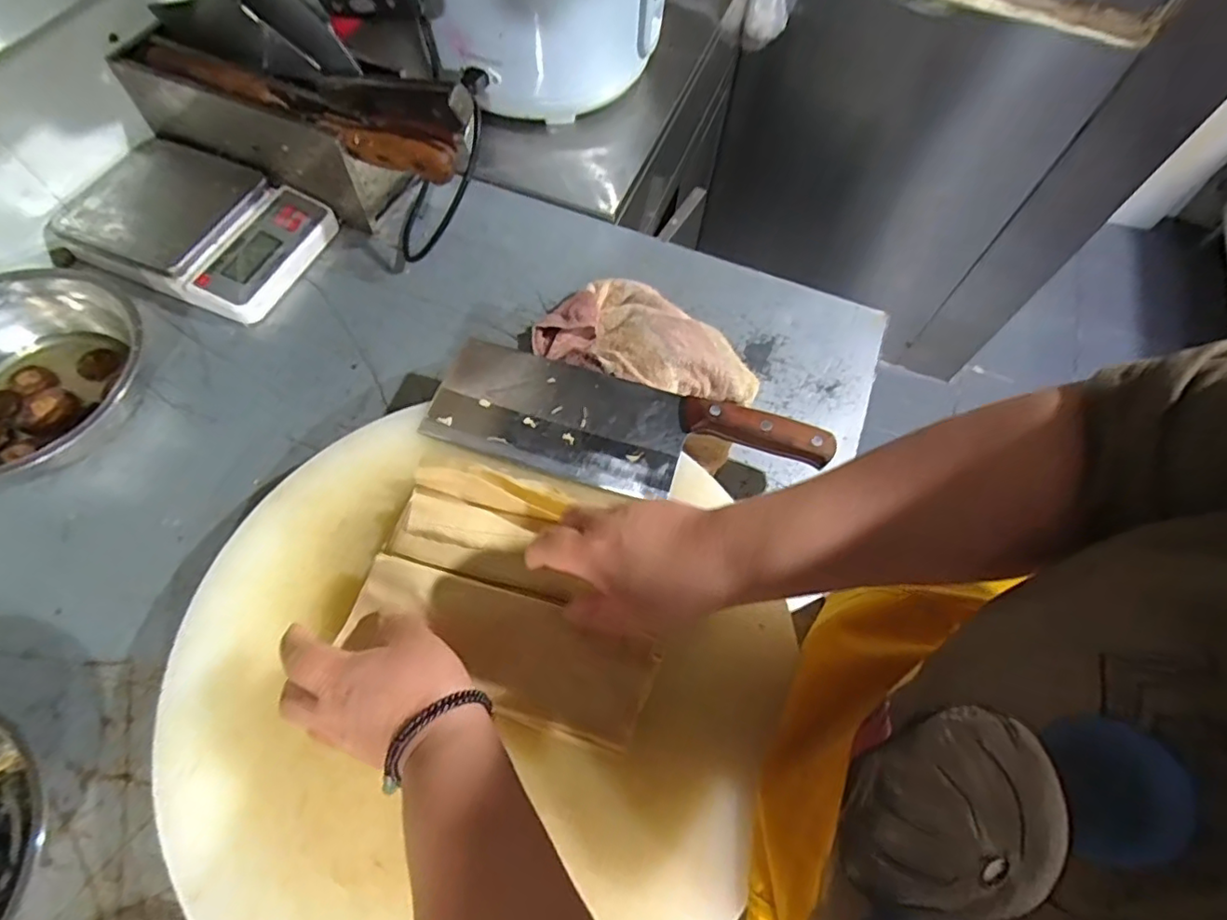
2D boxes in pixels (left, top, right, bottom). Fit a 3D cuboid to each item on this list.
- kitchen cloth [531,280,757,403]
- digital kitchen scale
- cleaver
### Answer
[{"bbox_3d":[0.035,-0.113,0.556,0.211,0.046,0.113,25,65,10],"label":"kitchen cloth"},{"bbox_3d":[-0.418,-0.235,0.594,0.218,0.051,0.156,21,64,8],"label":"digital kitchen scale"},{"bbox_3d":[0.011,-0.023,0.476,0.312,0.017,0.097,16,64,6],"label":"cleaver"}]

